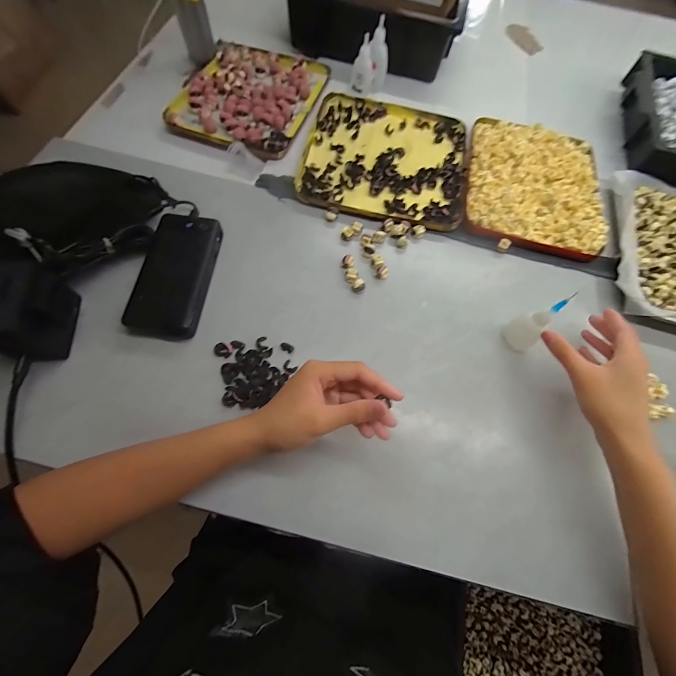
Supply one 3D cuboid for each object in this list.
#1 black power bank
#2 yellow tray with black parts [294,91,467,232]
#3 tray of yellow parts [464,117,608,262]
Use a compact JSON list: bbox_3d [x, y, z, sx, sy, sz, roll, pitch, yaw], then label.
[{"bbox_3d":[-0.191,-0.076,0.376,0.073,0.024,0.155,8,67,-1],"label":"black power bank"},{"bbox_3d":[0.075,-0.280,0.485,0.240,0.016,0.244,11,67,1],"label":"yellow tray with black parts"},{"bbox_3d":[0.298,-0.236,0.476,0.198,0.021,0.244,16,67,3],"label":"tray of yellow parts"}]

